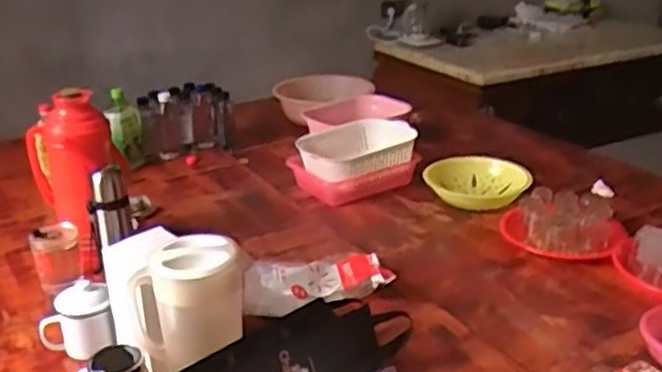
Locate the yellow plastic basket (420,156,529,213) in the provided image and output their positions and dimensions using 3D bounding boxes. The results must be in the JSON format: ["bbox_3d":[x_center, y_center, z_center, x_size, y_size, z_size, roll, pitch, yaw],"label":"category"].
[{"bbox_3d":[0.366,-0.008,1.797,0.264,0.069,0.192,12,27,28],"label":"yellow plastic basket"}]

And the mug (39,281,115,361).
[{"bbox_3d":[-0.412,0.222,1.145,0.109,0.110,0.086,-13,27,-23],"label":"mug"}]

